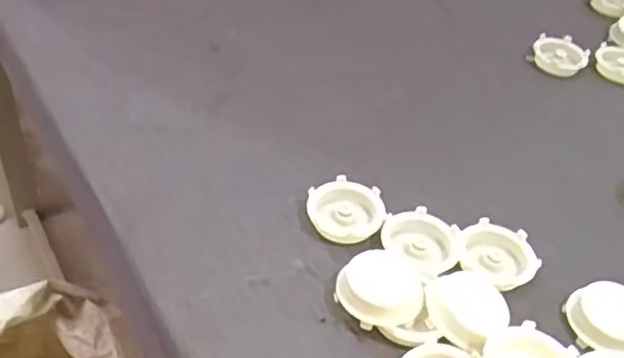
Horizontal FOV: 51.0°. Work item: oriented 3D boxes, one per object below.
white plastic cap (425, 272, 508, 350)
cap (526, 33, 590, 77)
[{"bbox_3d":[0.100,0.086,0.434,0.054,0.014,0.052,4,43,-4],"label":"white plastic cap"},{"bbox_3d":[0.274,-0.136,0.726,0.059,0.022,0.059,4,43,-4],"label":"cap"}]

